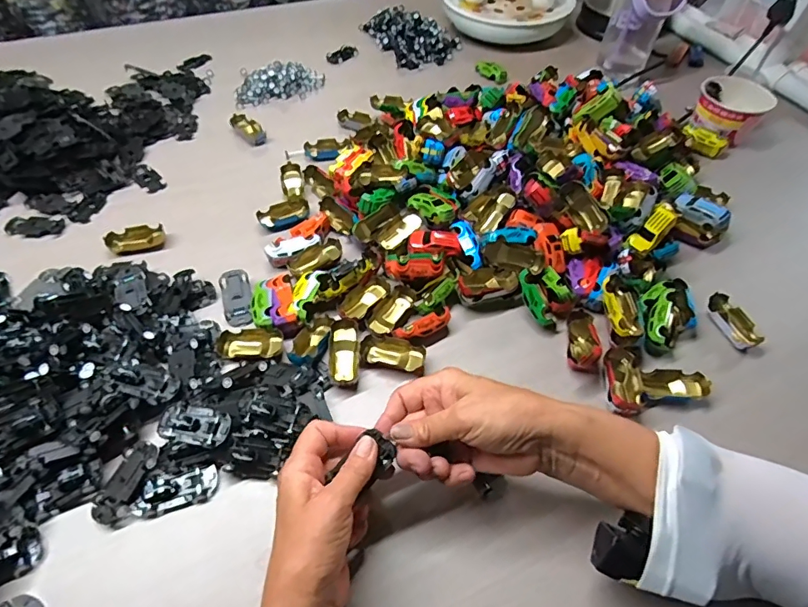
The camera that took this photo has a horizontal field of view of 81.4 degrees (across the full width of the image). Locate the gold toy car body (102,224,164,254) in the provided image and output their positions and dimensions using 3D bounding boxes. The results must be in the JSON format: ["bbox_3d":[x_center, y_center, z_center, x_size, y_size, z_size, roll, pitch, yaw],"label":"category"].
[{"bbox_3d":[-0.320,-0.077,0.563,0.061,0.017,0.027,-19,55,-15],"label":"gold toy car body"}]

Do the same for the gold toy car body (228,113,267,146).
[{"bbox_3d":[-0.227,-0.259,0.695,0.033,0.018,0.064,-36,62,-26],"label":"gold toy car body"}]

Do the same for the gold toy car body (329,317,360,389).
[{"bbox_3d":[-0.058,0.049,0.464,0.028,0.015,0.068,-2,71,-3],"label":"gold toy car body"}]

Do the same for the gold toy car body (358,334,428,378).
[{"bbox_3d":[-0.011,0.051,0.467,0.064,0.013,0.031,9,53,5],"label":"gold toy car body"}]

